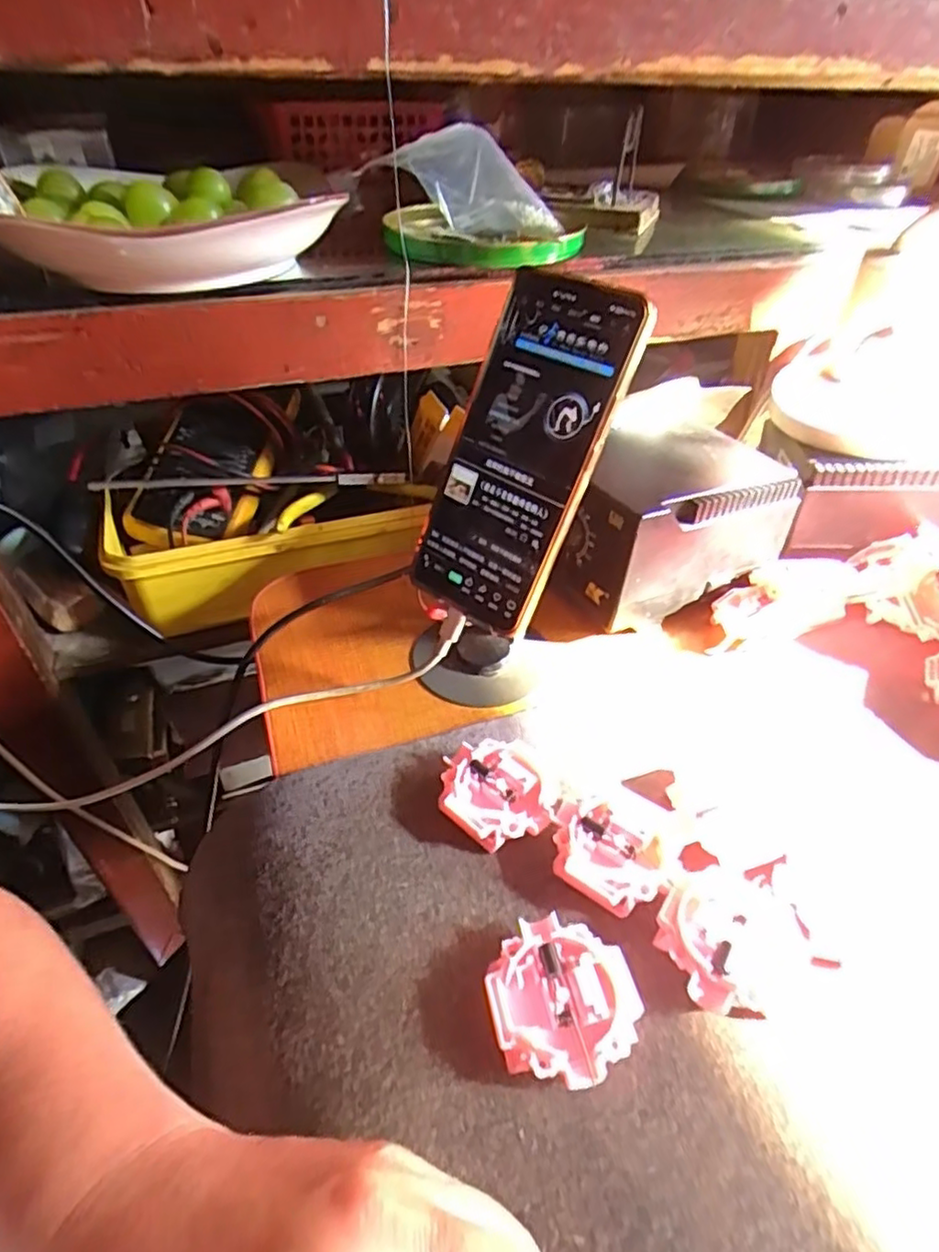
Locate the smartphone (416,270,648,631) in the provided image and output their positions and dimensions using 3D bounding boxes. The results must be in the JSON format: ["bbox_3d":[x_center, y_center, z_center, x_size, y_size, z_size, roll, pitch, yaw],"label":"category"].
[{"bbox_3d":[0.025,-0.082,0.327,0.075,0.163,0.013,34,21,32],"label":"smartphone"}]

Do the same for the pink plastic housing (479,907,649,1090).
[{"bbox_3d":[0.034,0.137,0.245,0.052,0.016,0.054,-9,42,-12],"label":"pink plastic housing"}]

